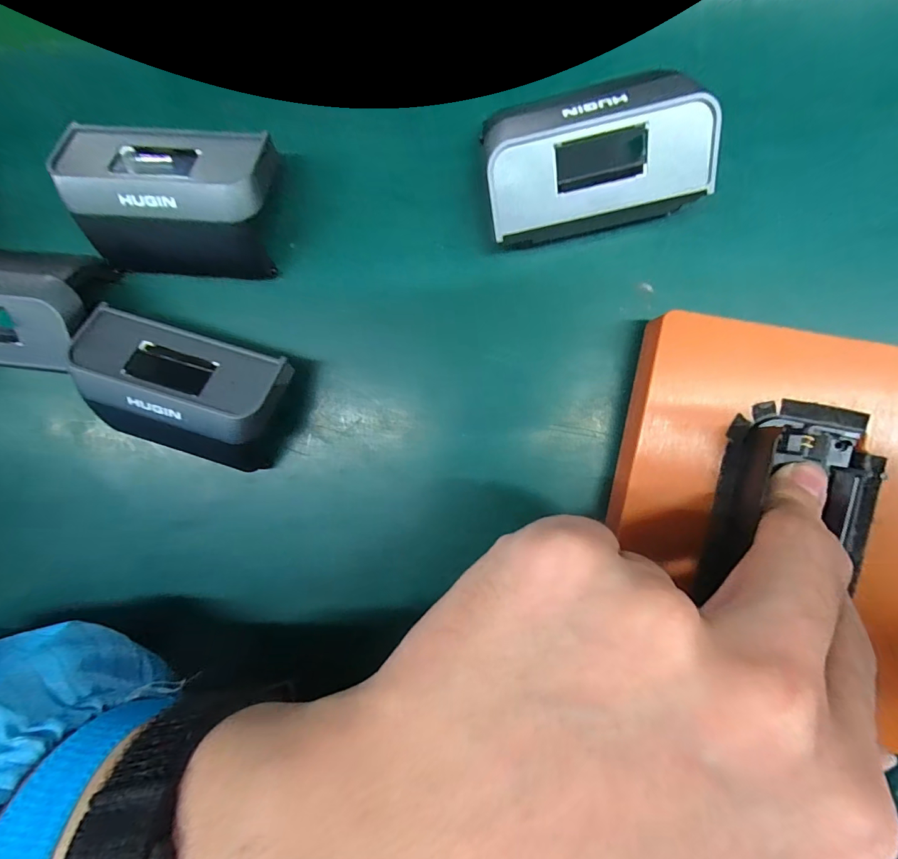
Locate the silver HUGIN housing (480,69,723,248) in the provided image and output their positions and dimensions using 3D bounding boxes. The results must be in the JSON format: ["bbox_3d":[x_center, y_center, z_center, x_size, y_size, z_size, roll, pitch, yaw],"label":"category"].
[{"bbox_3d":[0.050,-0.090,0.141,0.074,0.032,0.037,-12,91,4],"label":"silver HUGIN housing"}]

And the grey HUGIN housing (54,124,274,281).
[{"bbox_3d":[-0.101,-0.086,0.151,0.071,0.031,0.045,4,92,4],"label":"grey HUGIN housing"}]

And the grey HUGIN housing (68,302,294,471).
[{"bbox_3d":[-0.101,-0.014,0.156,0.074,0.031,0.046,16,93,3],"label":"grey HUGIN housing"}]

